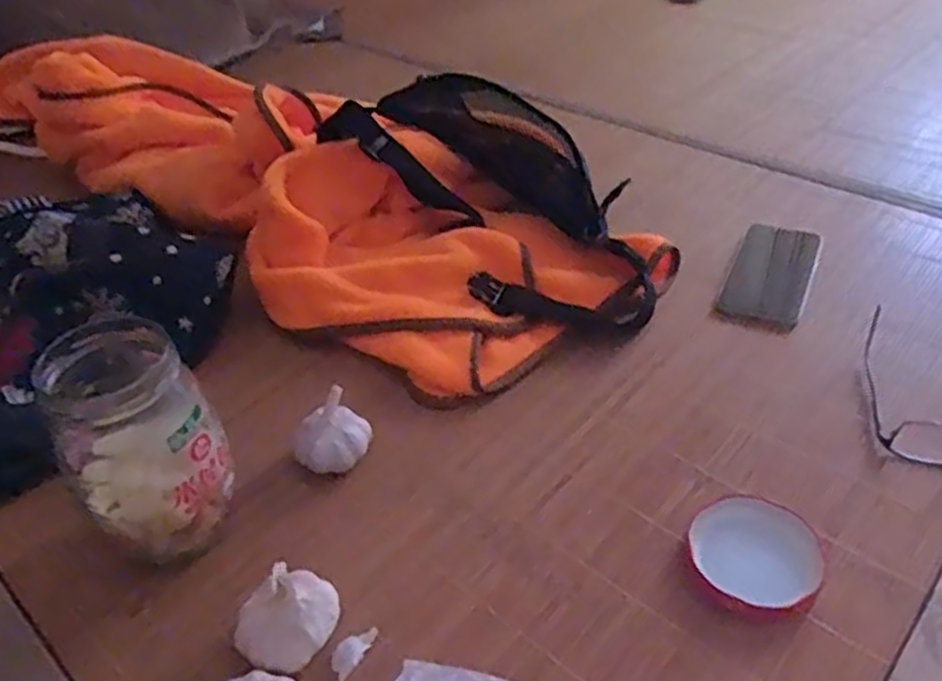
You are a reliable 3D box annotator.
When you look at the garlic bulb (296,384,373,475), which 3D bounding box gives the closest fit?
[{"bbox_3d":[-0.102,0.072,0.574,0.058,0.044,0.047,-22,44,-18],"label":"garlic bulb"}]

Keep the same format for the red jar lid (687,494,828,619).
[{"bbox_3d":[0.176,0.132,0.479,0.078,0.012,0.075,-3,38,3],"label":"red jar lid"}]

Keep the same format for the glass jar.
[{"bbox_3d":[-0.210,0.072,0.503,0.087,0.149,0.094,-3,41,3],"label":"glass jar"}]

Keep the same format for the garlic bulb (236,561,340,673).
[{"bbox_3d":[-0.108,0.168,0.462,0.060,0.051,0.045,-25,45,-21],"label":"garlic bulb"}]

